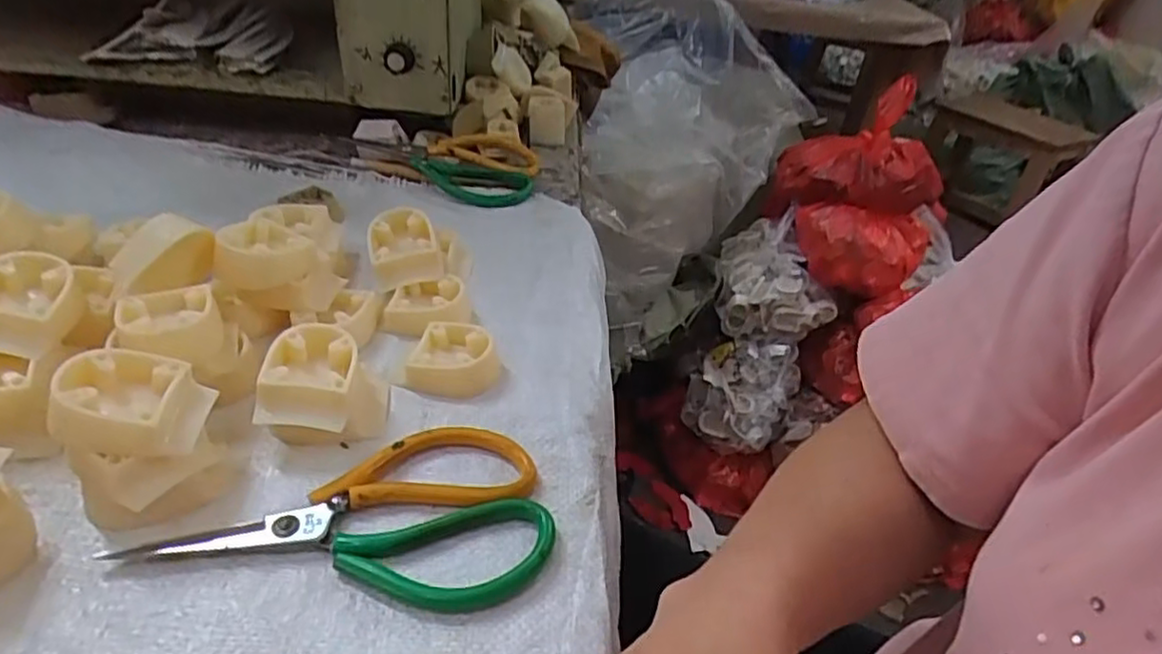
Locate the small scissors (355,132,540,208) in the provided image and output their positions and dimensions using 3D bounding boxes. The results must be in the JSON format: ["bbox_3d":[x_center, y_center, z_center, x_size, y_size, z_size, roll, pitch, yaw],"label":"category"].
[{"bbox_3d":[-0.112,-0.143,0.615,0.160,0.028,0.098,-4,38,-16],"label":"small scissors"}]

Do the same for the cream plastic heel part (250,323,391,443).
[{"bbox_3d":[-0.138,0.031,0.372,0.060,0.044,0.056,-1,37,-11],"label":"cream plastic heel part"}]

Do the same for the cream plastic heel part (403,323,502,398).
[{"bbox_3d":[-0.074,0.019,0.418,0.052,0.021,0.043,10,37,4],"label":"cream plastic heel part"}]

